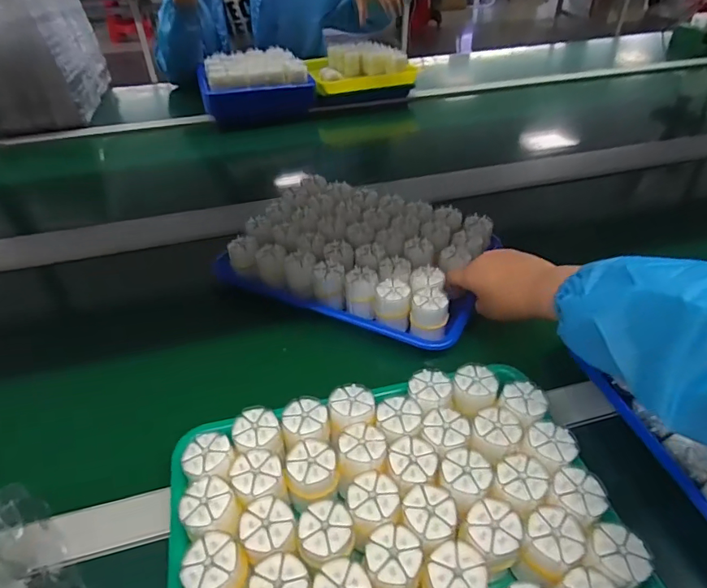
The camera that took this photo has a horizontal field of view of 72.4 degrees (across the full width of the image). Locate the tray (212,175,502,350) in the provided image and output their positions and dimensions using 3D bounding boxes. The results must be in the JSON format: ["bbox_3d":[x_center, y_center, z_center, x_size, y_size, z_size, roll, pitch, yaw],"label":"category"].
[{"bbox_3d":[0.014,-0.056,0.631,0.300,0.064,0.219,19,48,20],"label":"tray"}]

